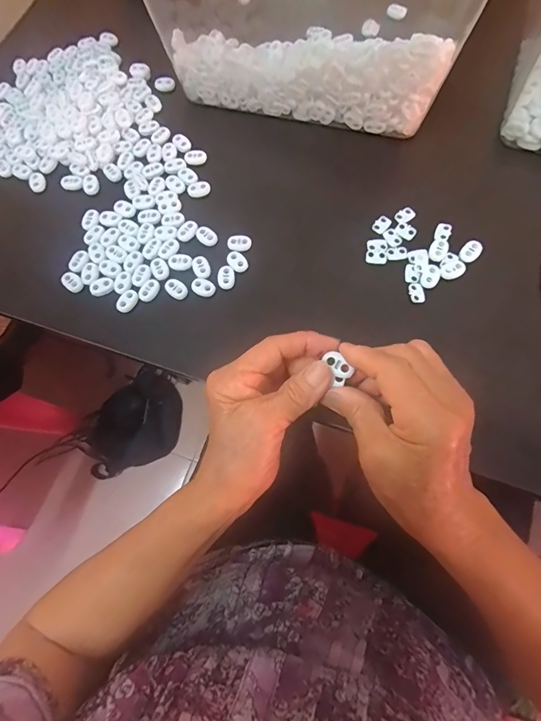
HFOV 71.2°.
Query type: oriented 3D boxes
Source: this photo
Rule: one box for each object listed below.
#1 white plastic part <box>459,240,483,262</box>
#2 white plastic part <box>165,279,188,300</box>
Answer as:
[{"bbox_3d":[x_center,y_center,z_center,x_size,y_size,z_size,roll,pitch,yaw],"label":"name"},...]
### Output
[{"bbox_3d":[0.182,-0.099,0.341,0.015,0.004,0.024,42,79,13],"label":"white plastic part"},{"bbox_3d":[-0.086,-0.066,0.345,0.022,0.004,0.015,38,78,12],"label":"white plastic part"}]

